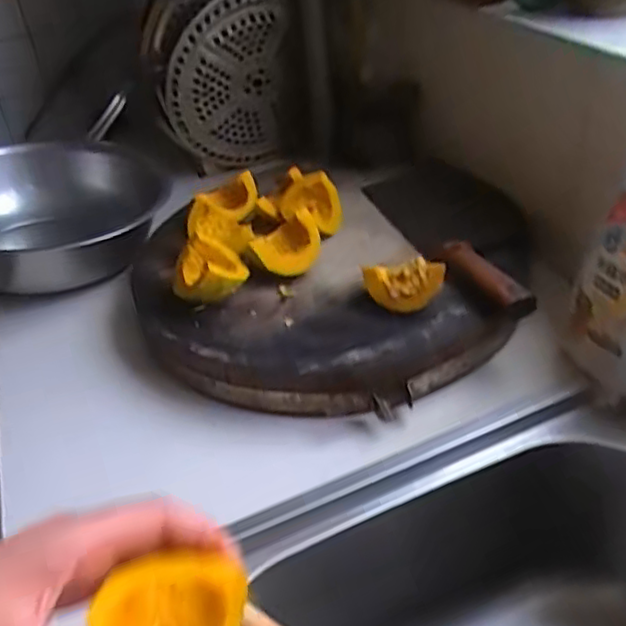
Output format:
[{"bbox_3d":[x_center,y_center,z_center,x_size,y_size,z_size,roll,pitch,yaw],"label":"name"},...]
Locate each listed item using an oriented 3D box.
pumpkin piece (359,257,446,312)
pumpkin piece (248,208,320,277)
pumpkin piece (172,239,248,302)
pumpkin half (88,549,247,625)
[{"bbox_3d":[0.076,-0.022,0.556,0.067,0.043,0.022,5,40,16],"label":"pumpkin piece"},{"bbox_3d":[-0.028,-0.063,0.631,0.071,0.041,0.062,-17,39,-12],"label":"pumpkin piece"},{"bbox_3d":[-0.094,-0.033,0.594,0.064,0.047,0.057,-15,39,-10],"label":"pumpkin piece"},{"bbox_3d":[-0.065,0.134,0.280,0.057,0.034,0.059,28,58,-11],"label":"pumpkin half"}]

